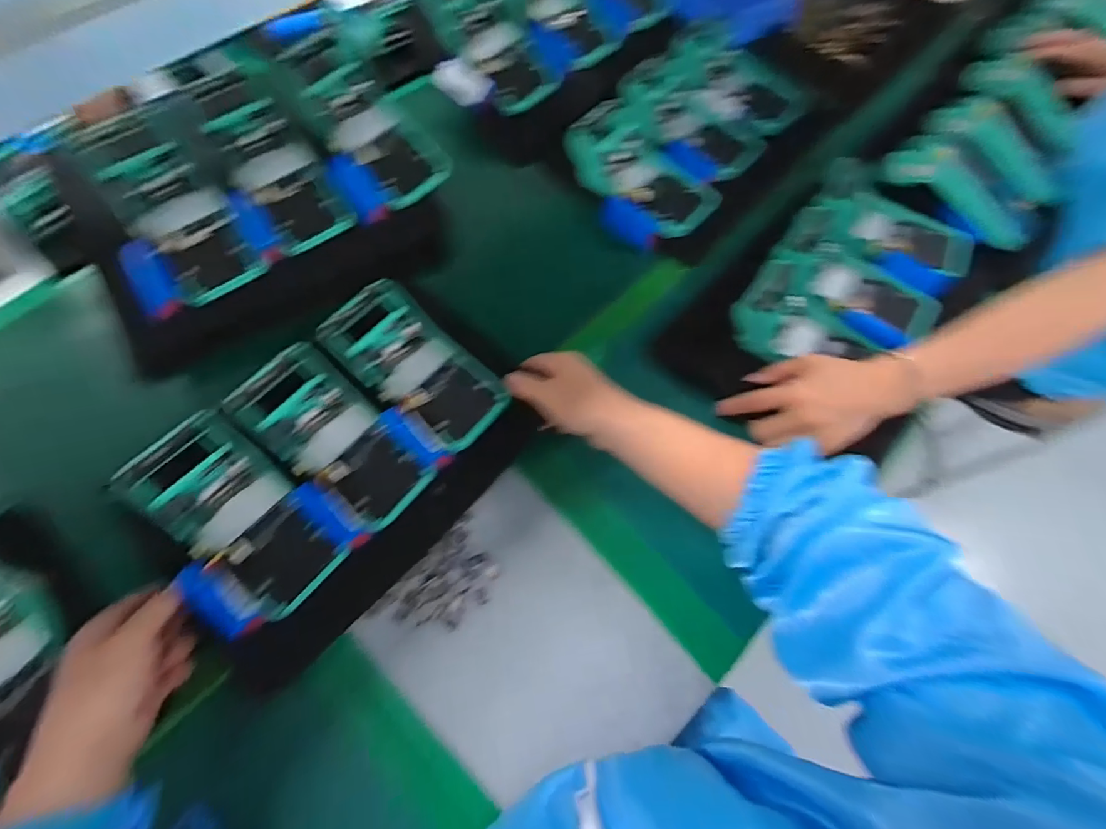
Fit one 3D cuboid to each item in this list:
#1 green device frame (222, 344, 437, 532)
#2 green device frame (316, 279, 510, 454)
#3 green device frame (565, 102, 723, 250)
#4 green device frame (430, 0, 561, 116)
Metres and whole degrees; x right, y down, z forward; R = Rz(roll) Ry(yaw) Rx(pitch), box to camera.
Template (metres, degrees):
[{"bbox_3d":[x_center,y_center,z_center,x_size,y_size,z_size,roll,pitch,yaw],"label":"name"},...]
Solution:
[{"bbox_3d":[-0.197,0.027,0.424,0.171,0.053,0.092,44,70,2],"label":"green device frame"},{"bbox_3d":[-0.124,-0.047,0.435,0.169,0.053,0.085,37,68,18],"label":"green device frame"},{"bbox_3d":[0.105,-0.278,0.550,0.117,0.083,0.163,-34,67,-16],"label":"green device frame"},{"bbox_3d":[-0.077,-0.465,0.591,0.082,0.052,0.171,-44,102,-20],"label":"green device frame"}]

